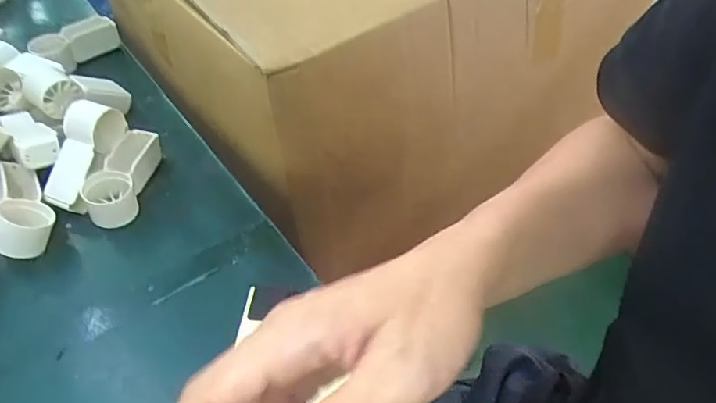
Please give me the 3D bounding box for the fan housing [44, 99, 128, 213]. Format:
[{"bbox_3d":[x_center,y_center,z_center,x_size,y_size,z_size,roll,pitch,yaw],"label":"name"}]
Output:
[{"bbox_3d":[-0.235,-0.039,0.474,0.042,0.034,0.093,16,79,14],"label":"fan housing"}]

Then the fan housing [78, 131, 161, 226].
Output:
[{"bbox_3d":[-0.205,-0.023,0.486,0.041,0.036,0.097,10,48,10],"label":"fan housing"}]

